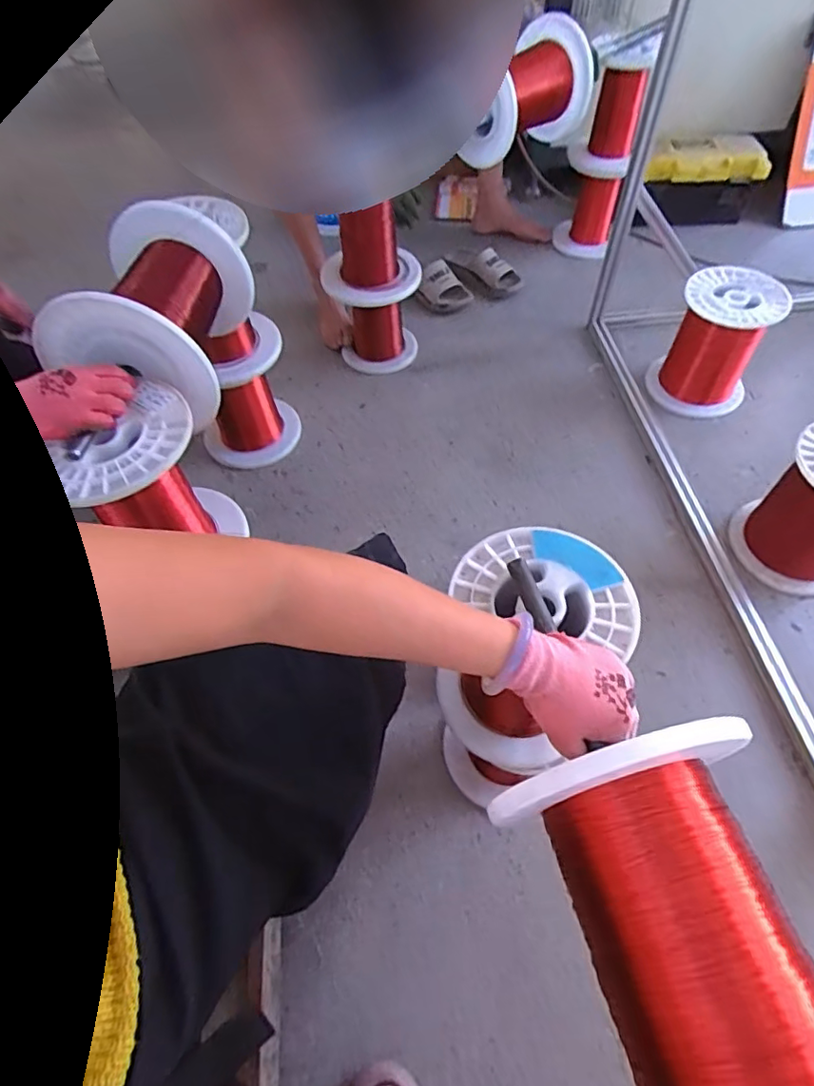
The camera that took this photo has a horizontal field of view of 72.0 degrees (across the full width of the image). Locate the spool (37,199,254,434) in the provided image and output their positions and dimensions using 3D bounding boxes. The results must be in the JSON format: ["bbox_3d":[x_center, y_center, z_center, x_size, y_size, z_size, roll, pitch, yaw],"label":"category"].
[{"bbox_3d":[-0.344,-0.324,0.781,0.212,0.179,0.257,5,56,6],"label":"spool"}]

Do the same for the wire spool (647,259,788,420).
[{"bbox_3d":[0.673,-0.436,1.236,0.201,0.257,0.201,-2,55,3],"label":"wire spool"}]

